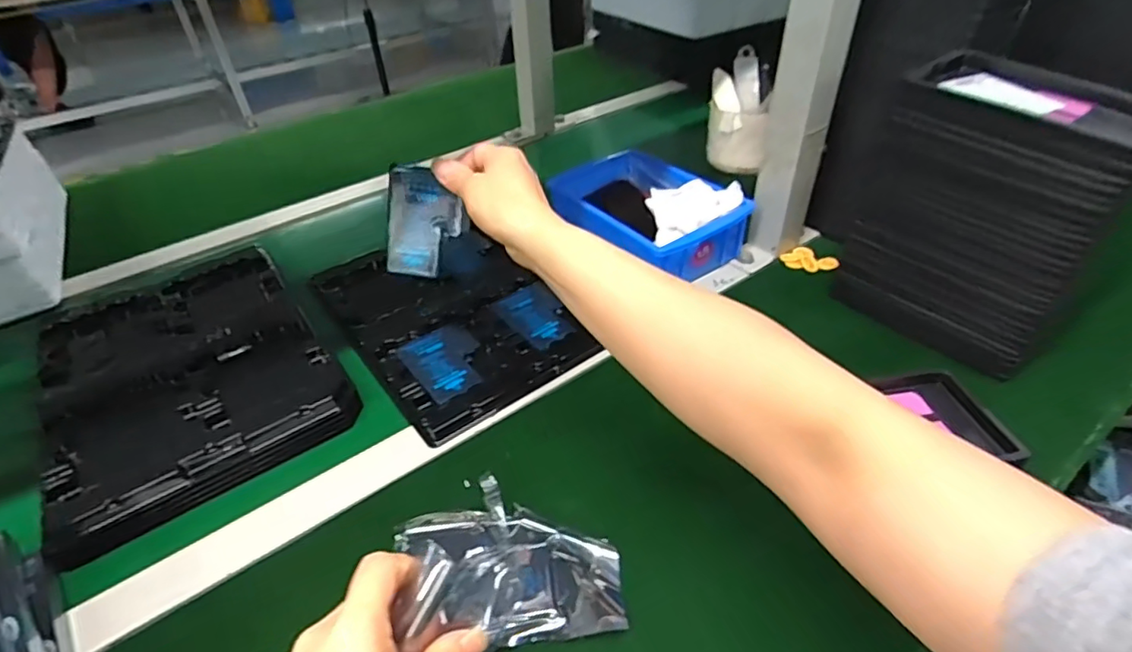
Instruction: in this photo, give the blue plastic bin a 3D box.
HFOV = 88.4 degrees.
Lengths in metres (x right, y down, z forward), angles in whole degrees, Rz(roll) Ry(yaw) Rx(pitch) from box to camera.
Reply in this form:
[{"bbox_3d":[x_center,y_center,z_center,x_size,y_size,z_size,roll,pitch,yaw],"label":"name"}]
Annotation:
[{"bbox_3d":[0.083,-0.129,0.659,0.146,0.065,0.211,-27,45,-27],"label":"blue plastic bin"}]

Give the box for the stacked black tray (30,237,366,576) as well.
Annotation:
[{"bbox_3d":[-0.337,0.036,0.517,0.214,0.034,0.280,-26,45,-27],"label":"stacked black tray"}]

